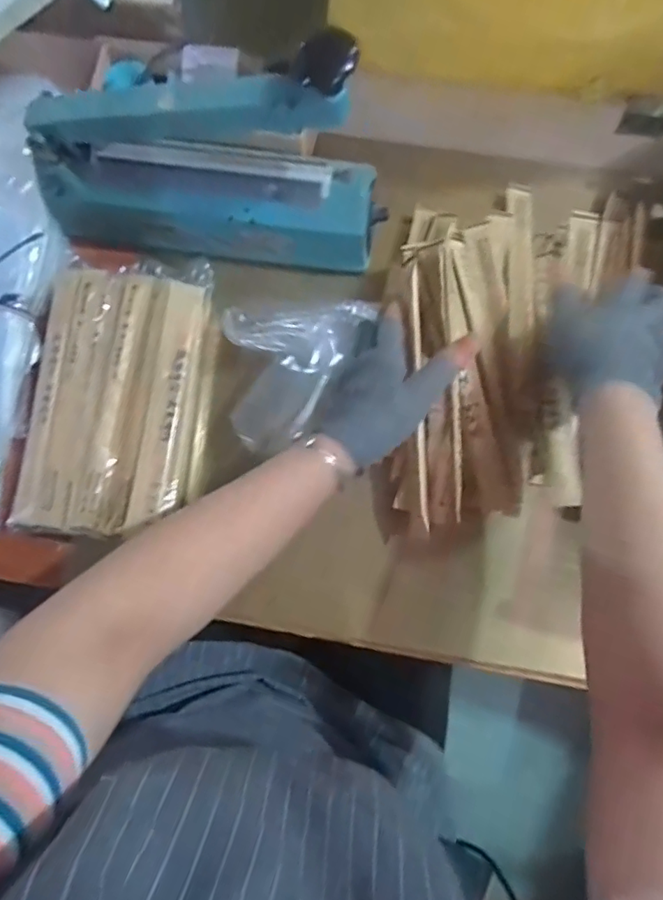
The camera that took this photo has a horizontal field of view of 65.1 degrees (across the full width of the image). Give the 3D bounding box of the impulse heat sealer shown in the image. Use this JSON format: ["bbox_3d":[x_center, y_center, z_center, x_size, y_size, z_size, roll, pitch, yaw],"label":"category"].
[{"bbox_3d":[-0.107,-0.243,0.431,0.302,0.179,0.082,10,80,3],"label":"impulse heat sealer"}]

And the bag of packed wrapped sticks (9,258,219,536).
[{"bbox_3d":[-0.197,-0.053,0.481,0.157,0.057,0.254,2,80,1],"label":"bag of packed wrapped sticks"}]

